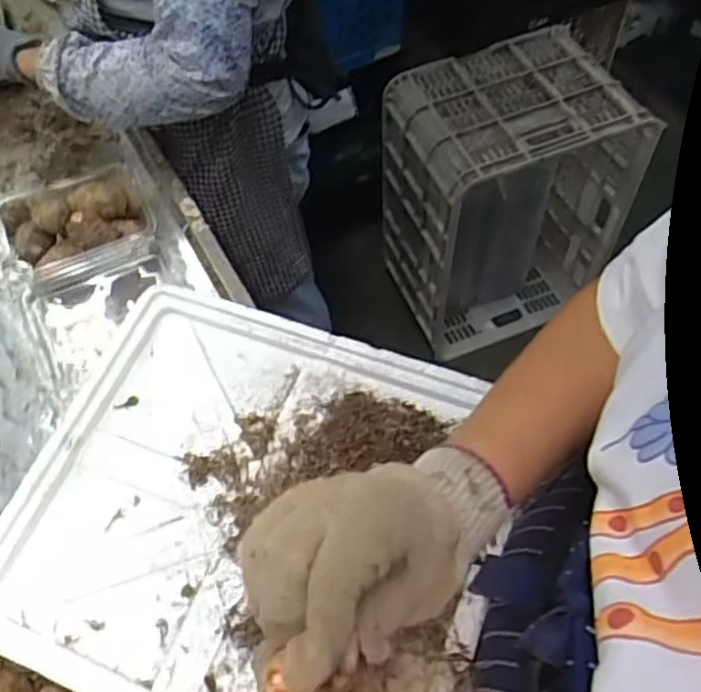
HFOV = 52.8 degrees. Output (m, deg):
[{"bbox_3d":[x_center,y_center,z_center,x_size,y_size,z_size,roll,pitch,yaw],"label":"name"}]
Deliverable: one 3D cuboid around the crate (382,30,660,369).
[{"bbox_3d":[0.344,-0.305,1.610,0.461,0.636,0.333,-18,59,-9],"label":"crate"}]

